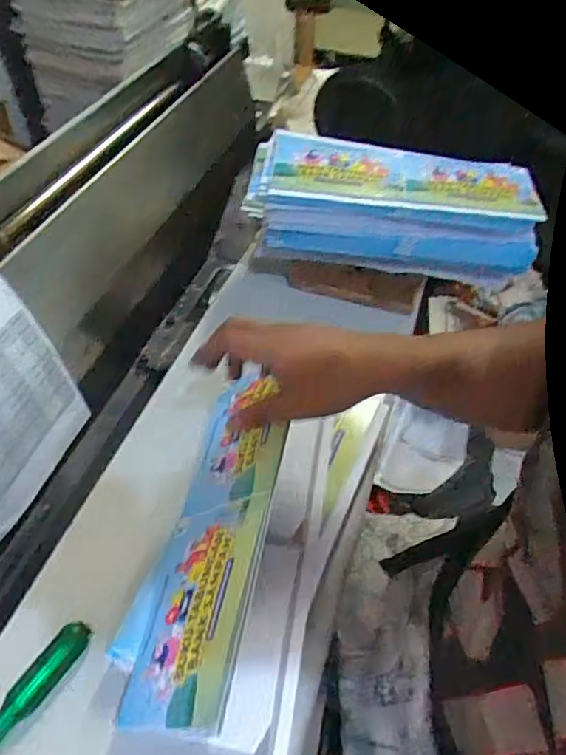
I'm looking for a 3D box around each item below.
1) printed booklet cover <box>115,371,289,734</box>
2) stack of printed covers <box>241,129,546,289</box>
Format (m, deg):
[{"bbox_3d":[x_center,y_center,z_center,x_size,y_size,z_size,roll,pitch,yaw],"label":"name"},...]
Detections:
[{"bbox_3d":[-0.052,0.109,0.439,0.113,0.011,0.288,-26,36,36],"label":"printed booklet cover"},{"bbox_3d":[0.124,-0.204,0.669,0.327,0.094,0.137,6,49,3],"label":"stack of printed covers"}]

